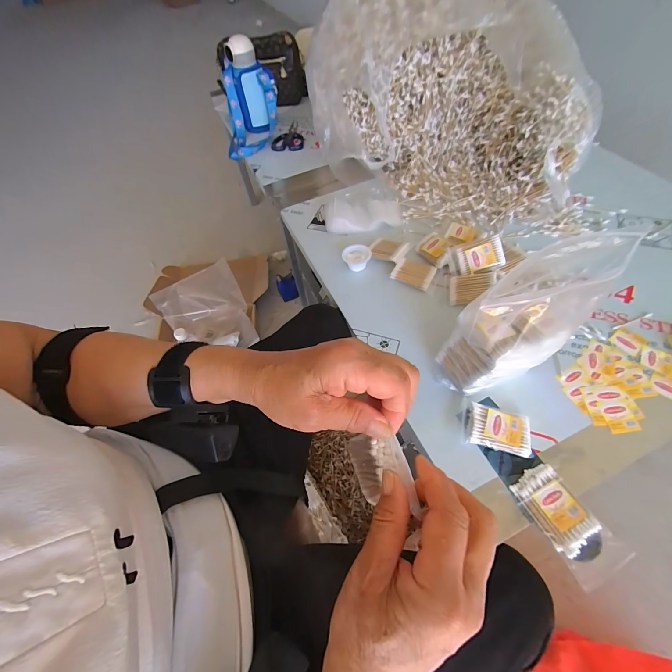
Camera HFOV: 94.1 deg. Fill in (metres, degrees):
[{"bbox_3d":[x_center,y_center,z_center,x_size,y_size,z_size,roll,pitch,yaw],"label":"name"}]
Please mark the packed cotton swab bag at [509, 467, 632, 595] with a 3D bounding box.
[{"bbox_3d":[0.262,0.211,0.358,0.061,0.013,0.110,-25,58,-11],"label":"packed cotton swab bag"}]

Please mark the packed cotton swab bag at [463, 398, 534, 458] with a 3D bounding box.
[{"bbox_3d":[0.215,0.124,0.419,0.079,0.024,0.058,11,58,12],"label":"packed cotton swab bag"}]

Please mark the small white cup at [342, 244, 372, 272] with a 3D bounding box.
[{"bbox_3d":[0.040,-0.149,0.609,0.054,0.035,0.046,3,56,7],"label":"small white cup"}]

